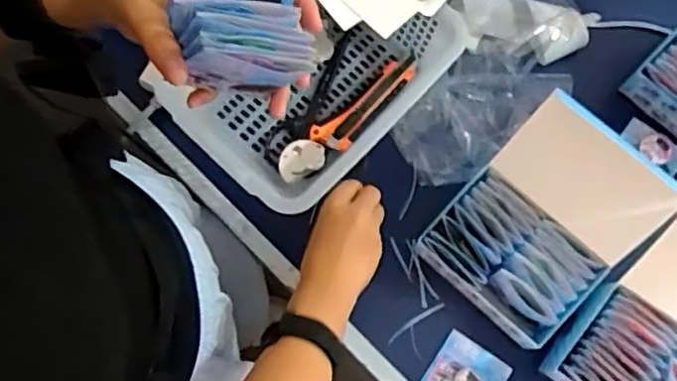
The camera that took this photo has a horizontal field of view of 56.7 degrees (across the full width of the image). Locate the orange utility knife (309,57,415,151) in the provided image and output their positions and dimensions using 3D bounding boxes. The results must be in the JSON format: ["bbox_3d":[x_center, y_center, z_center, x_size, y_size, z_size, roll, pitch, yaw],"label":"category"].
[{"bbox_3d":[0.032,-0.091,0.656,0.137,0.025,0.037,-44,81,-10],"label":"orange utility knife"}]

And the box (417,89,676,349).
[{"bbox_3d":[0.187,0.031,0.577,0.146,0.119,0.178,43,80,9],"label":"box"}]

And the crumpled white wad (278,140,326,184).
[{"bbox_3d":[-0.039,-0.032,0.648,0.049,0.017,0.035,-24,78,-6],"label":"crumpled white wad"}]

